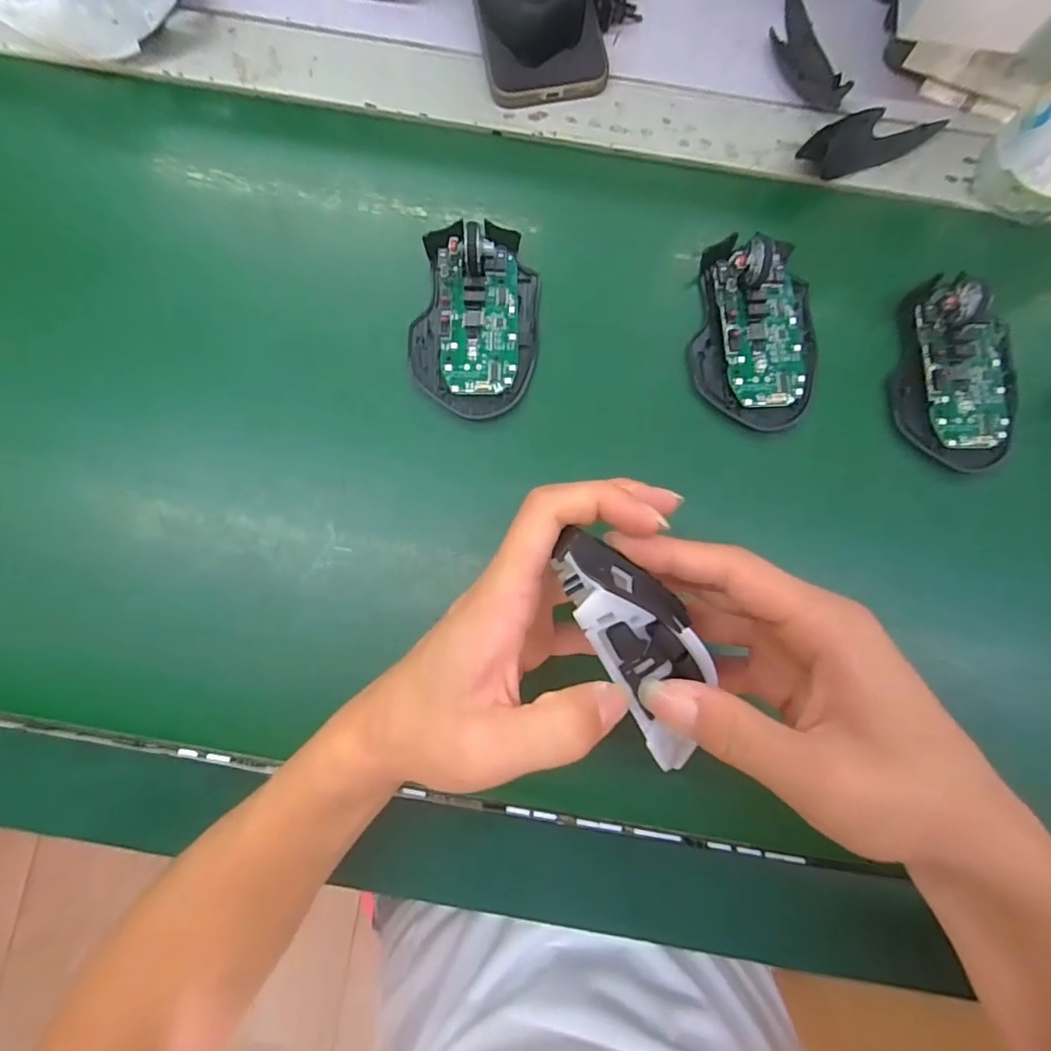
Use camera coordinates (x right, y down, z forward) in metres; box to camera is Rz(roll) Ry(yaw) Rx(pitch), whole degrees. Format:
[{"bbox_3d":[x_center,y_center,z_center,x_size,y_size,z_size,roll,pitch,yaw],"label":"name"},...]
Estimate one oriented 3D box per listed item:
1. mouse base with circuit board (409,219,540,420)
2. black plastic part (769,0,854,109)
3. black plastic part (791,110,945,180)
[{"bbox_3d":[-0.029,-0.123,0.313,0.073,0.033,0.112,9,83,1],"label":"mouse base with circuit board"},{"bbox_3d":[0.181,-0.312,0.347,0.030,0.016,0.099,-14,83,-2],"label":"black plastic part"},{"bbox_3d":[0.215,-0.245,0.338,0.095,0.015,0.032,-21,83,-3],"label":"black plastic part"}]

